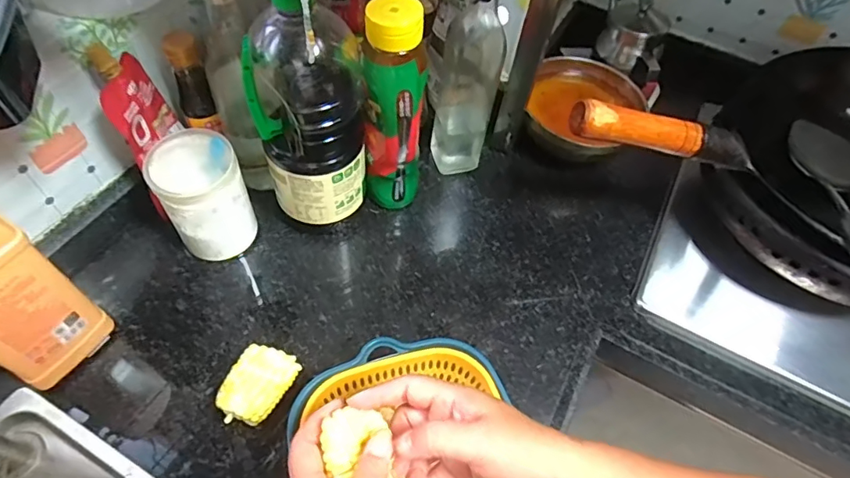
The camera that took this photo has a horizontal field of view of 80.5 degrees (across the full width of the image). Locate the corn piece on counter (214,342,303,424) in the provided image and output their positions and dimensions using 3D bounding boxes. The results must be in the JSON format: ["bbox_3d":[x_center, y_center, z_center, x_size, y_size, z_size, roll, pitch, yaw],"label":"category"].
[{"bbox_3d":[-0.153,0.138,0.467,0.051,0.054,0.068,20,56,7],"label":"corn piece on counter"}]

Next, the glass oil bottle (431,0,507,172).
[{"bbox_3d":[0.053,-0.196,0.565,0.067,0.299,0.080,15,57,5],"label":"glass oil bottle"}]

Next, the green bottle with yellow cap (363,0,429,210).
[{"bbox_3d":[-0.033,-0.127,0.542,0.060,0.246,0.058,2,57,-3],"label":"green bottle with yellow cap"}]

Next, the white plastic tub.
[{"bbox_3d":[-0.233,-0.044,0.539,0.081,0.126,0.085,2,57,-3],"label":"white plastic tub"}]

